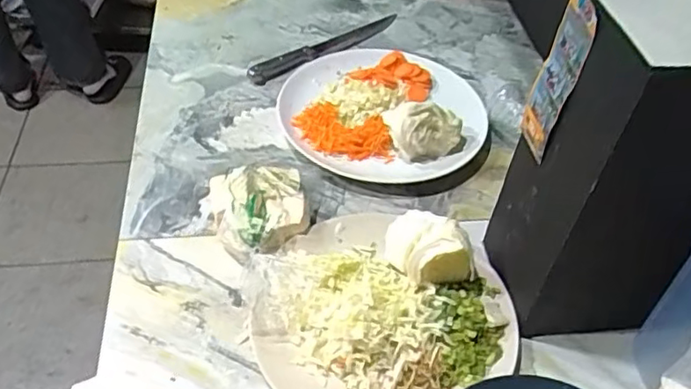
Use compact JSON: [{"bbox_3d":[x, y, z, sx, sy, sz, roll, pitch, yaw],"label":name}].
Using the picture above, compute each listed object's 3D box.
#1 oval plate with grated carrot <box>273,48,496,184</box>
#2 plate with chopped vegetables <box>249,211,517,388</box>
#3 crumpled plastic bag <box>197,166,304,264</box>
[{"bbox_3d":[0.048,-0.118,0.810,0.267,0.067,0.251,8,46,4],"label":"oval plate with grated carrot"},{"bbox_3d":[0.036,0.106,0.588,0.236,0.082,0.224,2,46,-2],"label":"plate with chopped vegetables"},{"bbox_3d":[-0.097,0.017,0.680,0.106,0.059,0.118,-11,47,-14],"label":"crumpled plastic bag"}]

